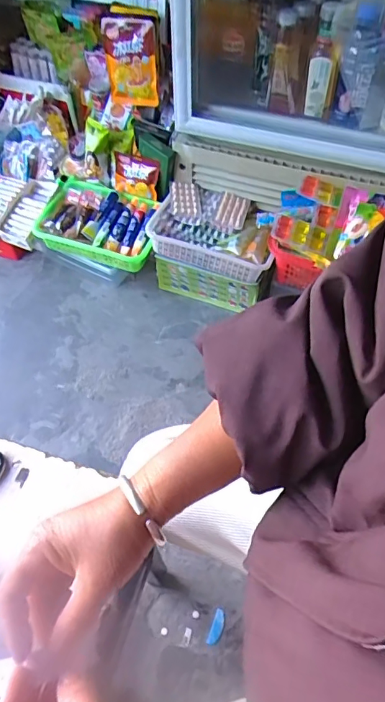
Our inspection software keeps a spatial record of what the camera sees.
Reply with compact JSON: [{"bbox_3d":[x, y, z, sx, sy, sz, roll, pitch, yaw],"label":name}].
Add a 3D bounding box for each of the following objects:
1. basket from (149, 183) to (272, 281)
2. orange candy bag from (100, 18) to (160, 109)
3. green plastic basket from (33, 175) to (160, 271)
[{"bbox_3d":[0.051,-0.269,1.102,0.267,0.075,0.194,14,59,10],"label":"basket"},{"bbox_3d":[-0.133,-0.621,1.088,0.112,0.193,0.030,2,57,3],"label":"orange candy bag"},{"bbox_3d":[-0.213,-0.301,1.158,0.279,0.061,0.210,10,58,8],"label":"green plastic basket"}]

